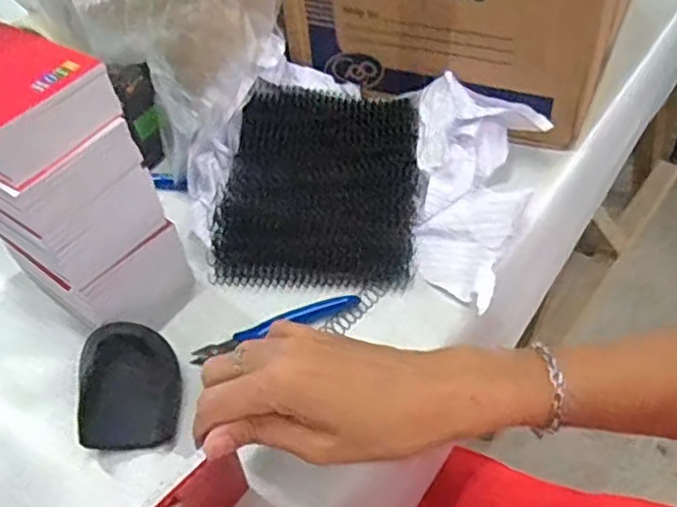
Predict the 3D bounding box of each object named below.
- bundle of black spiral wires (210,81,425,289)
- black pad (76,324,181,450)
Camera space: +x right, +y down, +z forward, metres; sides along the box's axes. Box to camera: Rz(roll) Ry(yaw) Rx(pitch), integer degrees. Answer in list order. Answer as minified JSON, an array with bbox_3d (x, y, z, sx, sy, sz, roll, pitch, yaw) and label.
[{"bbox_3d":[-0.014,-0.067,0.577,0.161,0.035,0.217,1,48,9],"label":"bundle of black spiral wires"},{"bbox_3d":[-0.142,0.090,0.455,0.059,0.033,0.083,-9,47,0],"label":"black pad"}]

